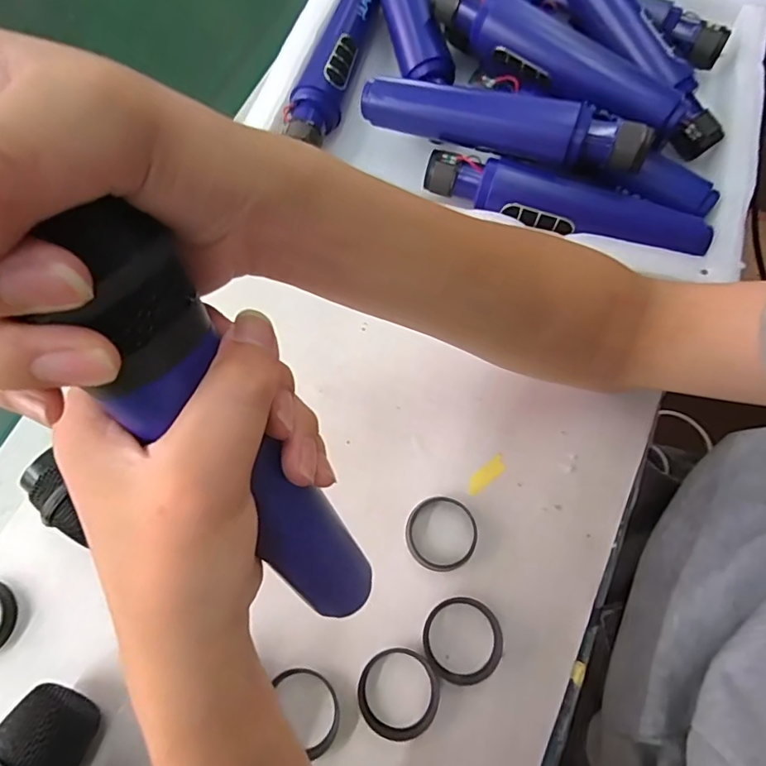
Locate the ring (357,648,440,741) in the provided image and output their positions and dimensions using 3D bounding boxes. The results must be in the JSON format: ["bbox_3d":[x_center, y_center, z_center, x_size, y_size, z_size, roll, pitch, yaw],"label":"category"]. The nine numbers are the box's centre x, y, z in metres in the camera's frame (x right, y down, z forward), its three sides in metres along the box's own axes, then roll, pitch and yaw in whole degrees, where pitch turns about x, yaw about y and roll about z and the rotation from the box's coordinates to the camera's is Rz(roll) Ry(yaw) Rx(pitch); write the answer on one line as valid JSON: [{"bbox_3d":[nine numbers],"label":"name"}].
[{"bbox_3d":[0.009,0.172,0.286,0.044,0.006,0.043,0,69,0],"label":"ring"}]

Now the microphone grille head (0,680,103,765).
[{"bbox_3d":[-0.176,0.190,0.260,0.042,0.048,0.056,21,71,8],"label":"microphone grille head"}]

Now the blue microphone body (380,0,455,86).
[{"bbox_3d":[0.018,-0.296,0.394,0.032,0.037,0.154,-14,70,-5],"label":"blue microphone body"}]

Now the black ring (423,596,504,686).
[{"bbox_3d":[0.046,0.147,0.294,0.045,0.008,0.045,0,69,0],"label":"black ring"}]

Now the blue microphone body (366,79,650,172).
[{"bbox_3d":[0.077,-0.174,0.344,0.189,0.033,0.028,18,70,7],"label":"blue microphone body"}]

